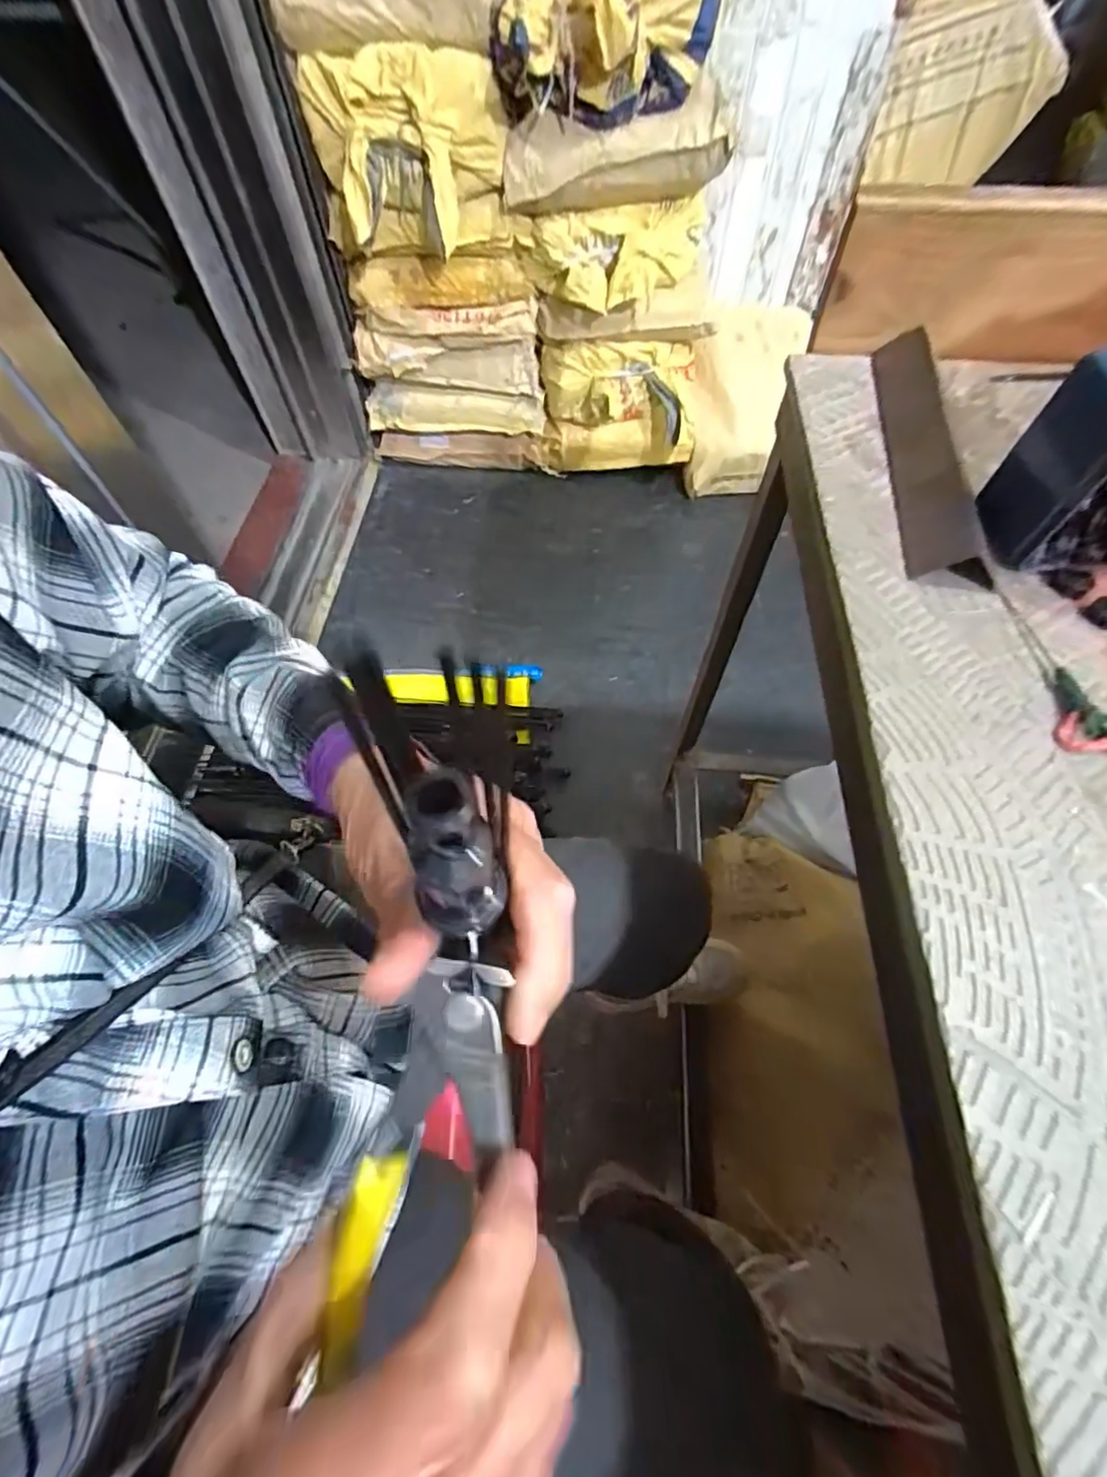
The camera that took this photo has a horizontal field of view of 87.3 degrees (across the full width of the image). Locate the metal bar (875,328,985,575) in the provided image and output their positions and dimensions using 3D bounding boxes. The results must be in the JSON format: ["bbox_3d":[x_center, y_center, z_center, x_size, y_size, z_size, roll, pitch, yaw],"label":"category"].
[{"bbox_3d":[0.242,-0.200,0.385,0.007,0.037,0.237,31,55,-30],"label":"metal bar"}]

